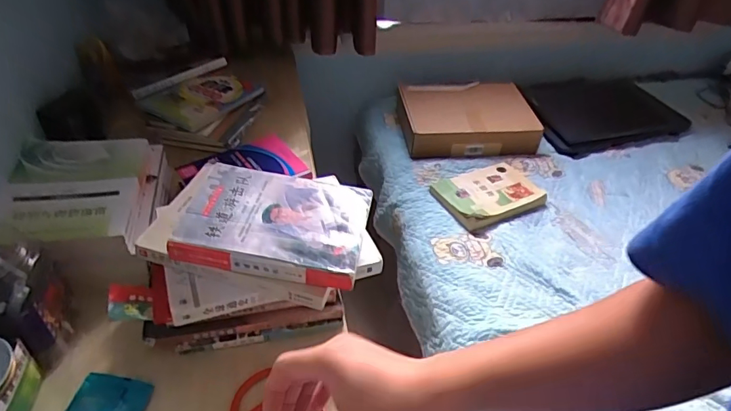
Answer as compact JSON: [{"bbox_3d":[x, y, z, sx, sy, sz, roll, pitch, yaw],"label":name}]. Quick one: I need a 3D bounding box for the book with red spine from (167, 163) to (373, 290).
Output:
[{"bbox_3d":[-0.114,0.017,0.582,0.224,0.029,0.142,8,41,5],"label":"book with red spine"}]

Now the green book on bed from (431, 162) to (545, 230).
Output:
[{"bbox_3d":[0.307,-0.033,1.203,0.250,0.020,0.177,-15,45,-21],"label":"green book on bed"}]

